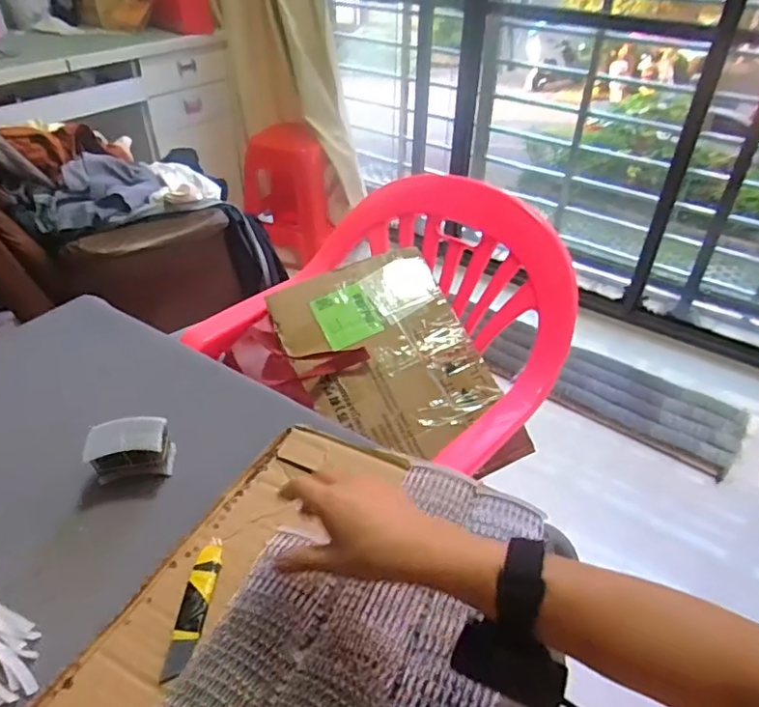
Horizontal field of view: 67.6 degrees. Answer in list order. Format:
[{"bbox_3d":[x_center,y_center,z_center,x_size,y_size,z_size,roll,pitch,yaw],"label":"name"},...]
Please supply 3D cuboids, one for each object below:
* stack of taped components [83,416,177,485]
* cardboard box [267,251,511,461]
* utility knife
[{"bbox_3d":[-0.236,0.094,0.540,0.071,0.055,0.044,-8,40,-11],"label":"stack of taped components"},{"bbox_3d":[0.008,-0.003,0.953,0.283,0.039,0.364,-22,65,-12],"label":"cardboard box"},{"bbox_3d":[-0.143,0.192,0.437,0.023,0.005,0.106,5,39,4],"label":"utility knife"}]

